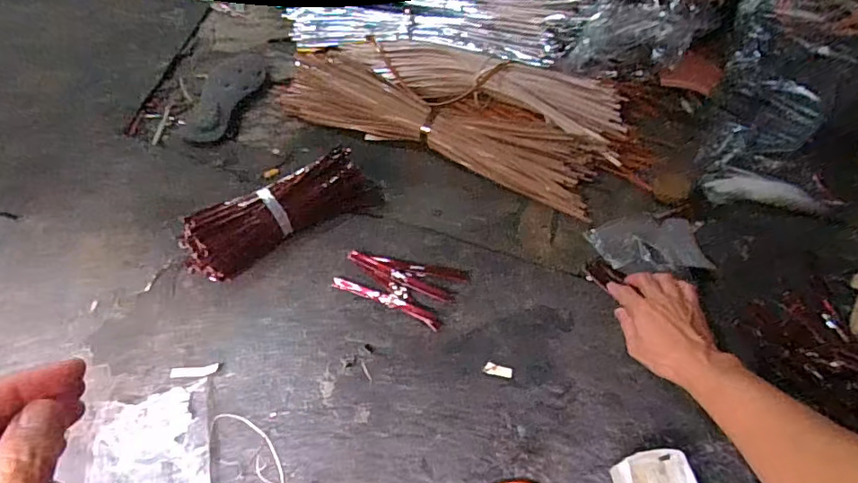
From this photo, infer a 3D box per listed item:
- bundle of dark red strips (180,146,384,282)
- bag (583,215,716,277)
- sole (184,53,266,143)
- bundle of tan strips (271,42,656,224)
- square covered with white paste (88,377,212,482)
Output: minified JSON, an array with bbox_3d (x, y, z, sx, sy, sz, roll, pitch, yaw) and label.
[{"bbox_3d":[-0.202,-0.037,0.715,0.267,0.056,0.086,-31,64,-19],"label":"bundle of dark red strips"},{"bbox_3d":[0.327,0.007,0.764,0.184,0.065,0.112,-8,56,-13],"label":"bag"},{"bbox_3d":[-0.357,-0.255,0.909,0.088,0.014,0.228,15,56,3],"label":"sole"},{"bbox_3d":[0.068,-0.230,0.873,0.616,0.087,0.235,23,55,9],"label":"bundle of tan strips"},{"bbox_3d":[-0.294,0.225,0.552,0.116,0.035,0.144,-11,59,-10],"label":"square covered with white paste"}]

